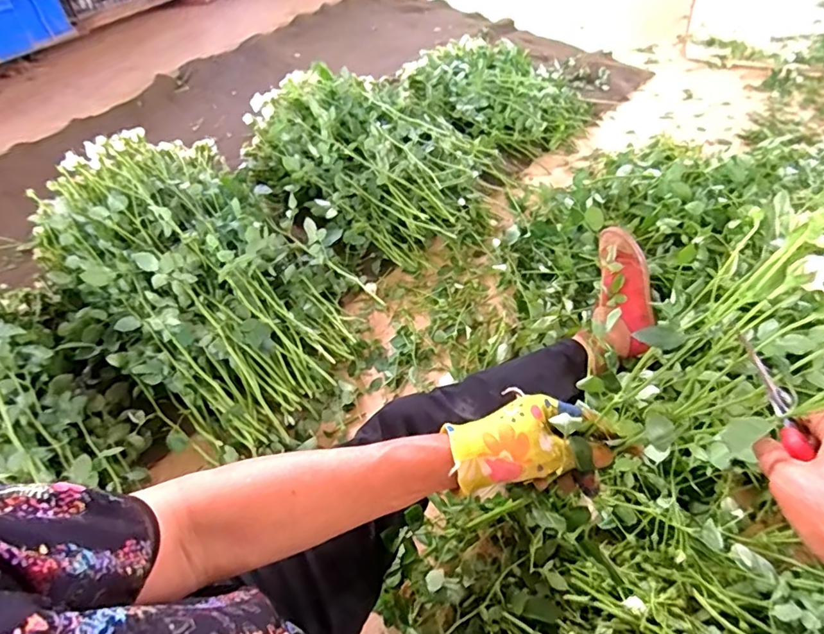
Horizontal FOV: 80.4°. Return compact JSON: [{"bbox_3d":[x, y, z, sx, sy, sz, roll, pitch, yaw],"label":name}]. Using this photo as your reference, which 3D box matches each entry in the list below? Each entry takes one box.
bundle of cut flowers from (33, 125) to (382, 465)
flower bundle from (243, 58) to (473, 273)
[{"bbox_3d":[-0.370,-0.078,0.849,0.582,0.208,0.429,31,62,23],"label":"bundle of cut flowers"},{"bbox_3d":[-0.105,-0.360,1.071,0.424,0.166,0.557,-37,60,-20],"label":"flower bundle"}]

